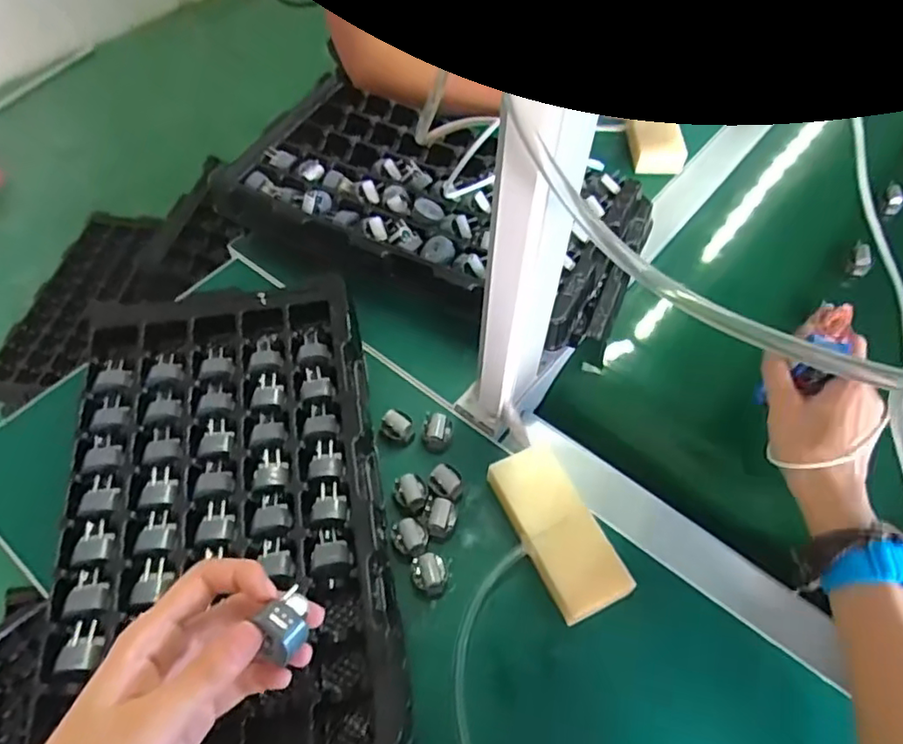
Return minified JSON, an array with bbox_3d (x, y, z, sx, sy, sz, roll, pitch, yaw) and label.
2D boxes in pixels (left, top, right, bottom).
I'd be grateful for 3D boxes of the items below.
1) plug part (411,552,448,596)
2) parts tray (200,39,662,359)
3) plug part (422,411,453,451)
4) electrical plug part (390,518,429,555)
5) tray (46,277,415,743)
[{"bbox_3d":[-0.015,0.138,0.424,0.024,0.018,0.026,-2,56,-2],"label":"plug part"},{"bbox_3d":[-0.023,-0.160,0.581,0.360,0.048,0.216,24,59,15],"label":"parts tray"},{"bbox_3d":[-0.011,0.047,0.482,0.022,0.021,0.023,7,57,4],"label":"plug part"},{"bbox_3d":[-0.028,0.117,0.433,0.025,0.021,0.023,-19,59,-13],"label":"electrical plug part"},{"bbox_3d":[-0.149,0.089,0.413,0.197,0.037,0.349,-10,57,-7],"label":"tray"}]

